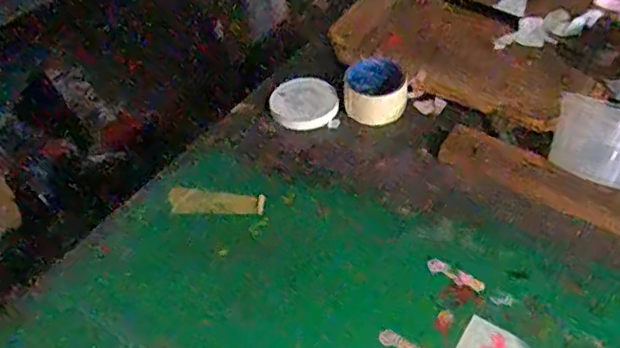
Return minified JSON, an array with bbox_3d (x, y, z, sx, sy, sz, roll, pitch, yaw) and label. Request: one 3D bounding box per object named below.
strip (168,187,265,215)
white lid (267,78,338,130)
[{"bbox_3d":[-0.109,0.033,0.717,0.109,0.005,0.035,4,46,-10],"label":"strip"},{"bbox_3d":[-0.007,-0.097,0.835,0.096,0.012,0.083,-19,64,-21],"label":"white lid"}]

